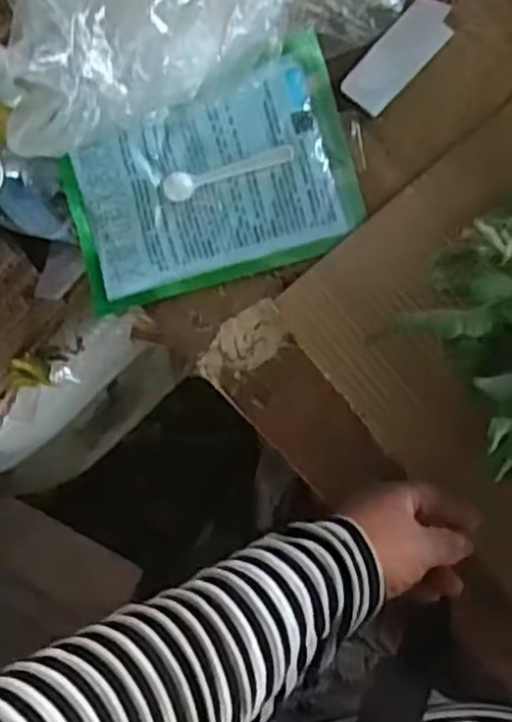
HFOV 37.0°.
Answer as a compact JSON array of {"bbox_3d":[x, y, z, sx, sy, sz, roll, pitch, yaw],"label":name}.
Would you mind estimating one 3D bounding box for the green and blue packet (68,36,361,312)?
[{"bbox_3d":[-0.034,-0.121,0.528,0.196,0.014,0.130,-17,90,6],"label":"green and blue packet"}]

